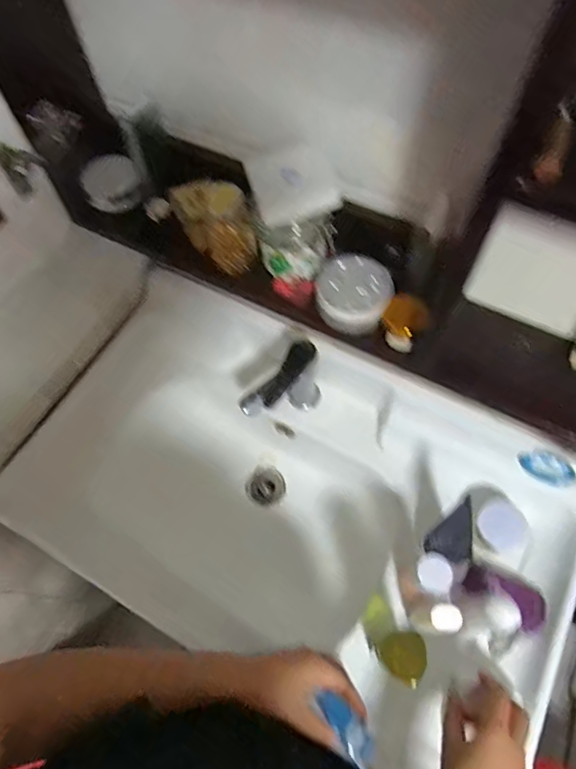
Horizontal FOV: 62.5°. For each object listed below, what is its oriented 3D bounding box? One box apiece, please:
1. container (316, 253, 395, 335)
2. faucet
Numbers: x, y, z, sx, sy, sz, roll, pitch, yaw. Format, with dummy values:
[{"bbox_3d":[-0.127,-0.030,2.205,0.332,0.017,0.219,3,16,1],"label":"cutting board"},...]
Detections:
[{"bbox_3d":[0.069,-0.094,0.500,0.074,0.050,0.069,-1,63,2],"label":"container"},{"bbox_3d":[-0.005,0.015,0.725,0.138,0.164,0.047,-38,68,-16],"label":"faucet"}]

